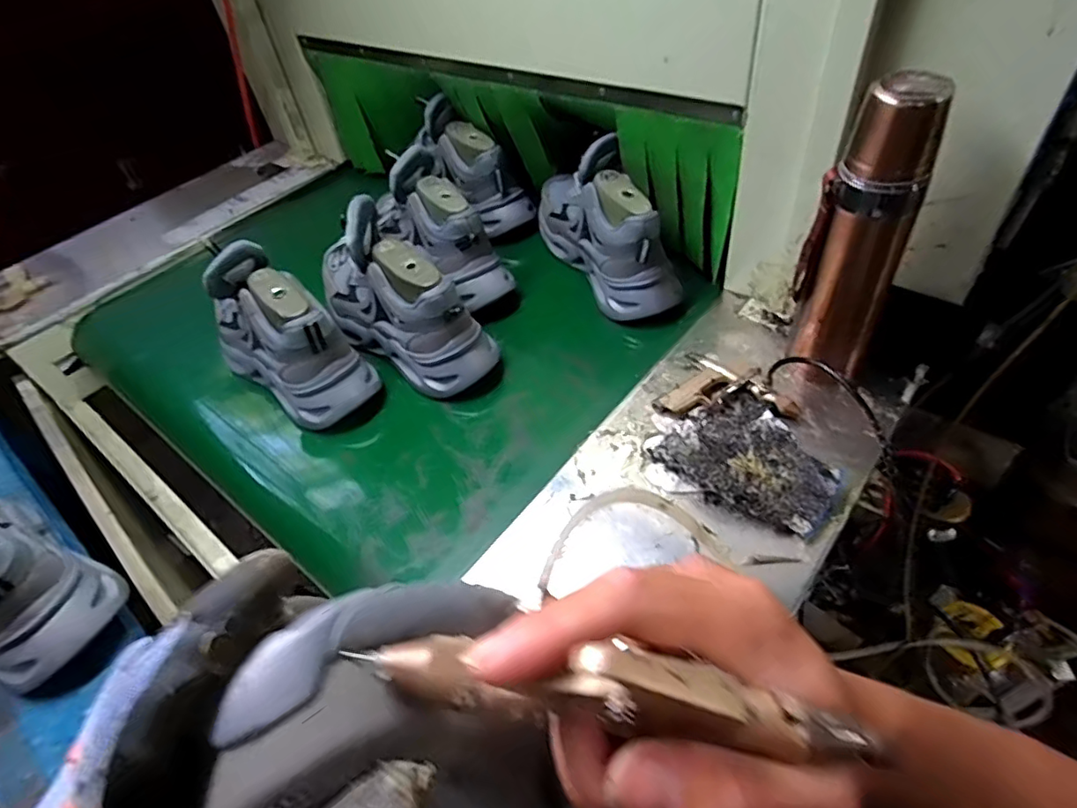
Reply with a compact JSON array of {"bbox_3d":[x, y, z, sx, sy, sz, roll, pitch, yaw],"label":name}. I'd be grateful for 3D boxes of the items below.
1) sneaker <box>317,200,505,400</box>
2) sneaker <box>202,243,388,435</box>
[{"bbox_3d":[-0.172,-0.138,0.689,0.256,0.166,0.092,34,59,32],"label":"sneaker"},{"bbox_3d":[-0.303,-0.079,0.687,0.234,0.169,0.097,31,58,30],"label":"sneaker"}]

